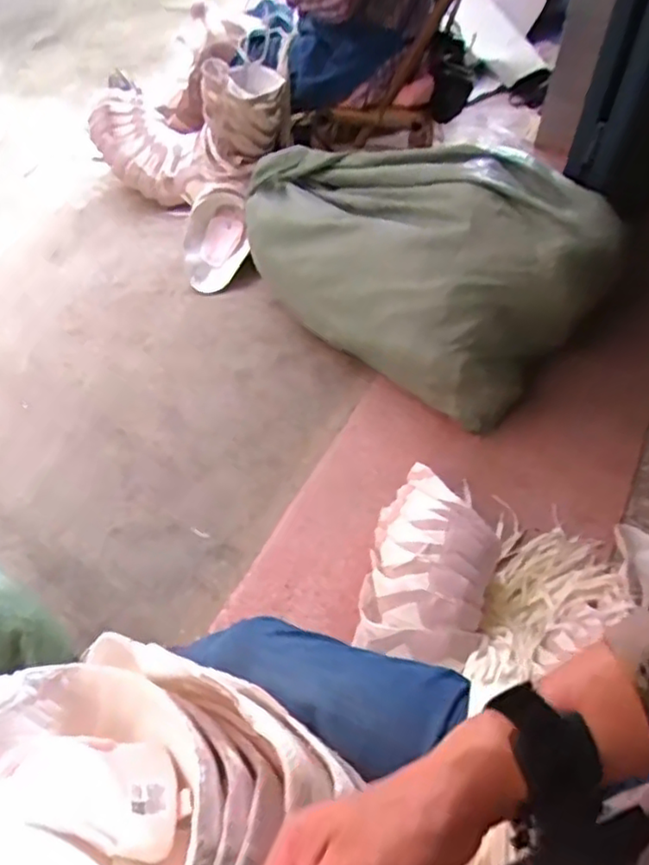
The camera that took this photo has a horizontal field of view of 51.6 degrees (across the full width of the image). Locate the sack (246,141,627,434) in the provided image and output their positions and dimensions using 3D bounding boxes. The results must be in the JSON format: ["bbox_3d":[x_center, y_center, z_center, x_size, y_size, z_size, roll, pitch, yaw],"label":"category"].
[{"bbox_3d":[0.171,-0.371,1.340,0.425,0.330,0.683,-33,58,-25],"label":"sack"}]

